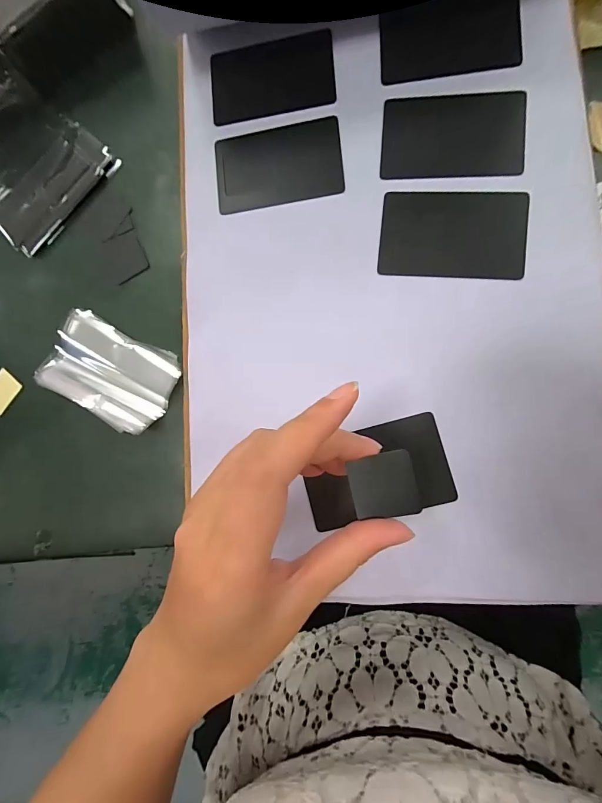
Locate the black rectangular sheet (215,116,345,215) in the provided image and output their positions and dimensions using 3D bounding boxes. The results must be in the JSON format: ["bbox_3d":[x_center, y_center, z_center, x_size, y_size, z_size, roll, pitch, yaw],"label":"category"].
[{"bbox_3d":[-0.015,-0.158,0.247,0.084,0.004,0.053,-6,85,8],"label":"black rectangular sheet"}]

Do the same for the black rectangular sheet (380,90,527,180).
[{"bbox_3d":[0.094,-0.167,0.231,0.083,0.005,0.054,3,86,9],"label":"black rectangular sheet"}]

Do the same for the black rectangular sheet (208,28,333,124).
[{"bbox_3d":[-0.020,-0.220,0.251,0.083,0.004,0.051,-4,85,8],"label":"black rectangular sheet"}]

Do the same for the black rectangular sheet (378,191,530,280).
[{"bbox_3d":[0.093,-0.103,0.227,0.084,0.005,0.054,6,86,9],"label":"black rectangular sheet"}]

